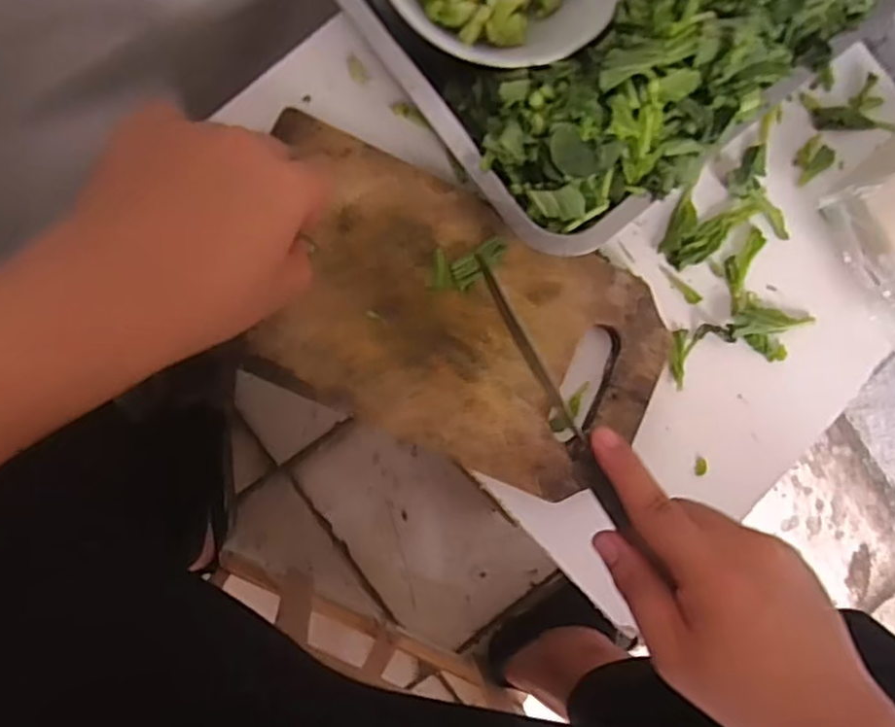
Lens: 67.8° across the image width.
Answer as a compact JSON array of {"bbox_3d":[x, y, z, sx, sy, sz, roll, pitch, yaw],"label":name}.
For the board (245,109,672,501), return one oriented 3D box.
[{"bbox_3d":[0.006,-0.024,0.417,0.263,0.017,0.154,24,85,-8],"label":"board"}]

